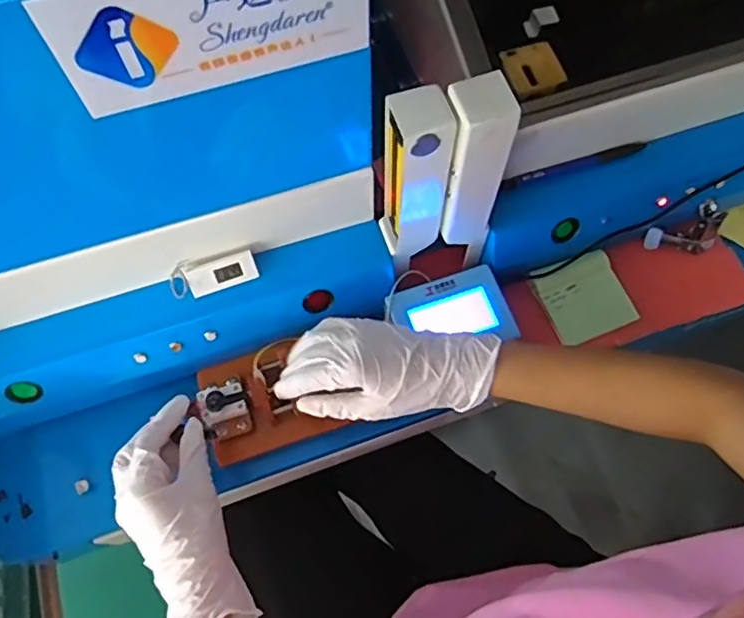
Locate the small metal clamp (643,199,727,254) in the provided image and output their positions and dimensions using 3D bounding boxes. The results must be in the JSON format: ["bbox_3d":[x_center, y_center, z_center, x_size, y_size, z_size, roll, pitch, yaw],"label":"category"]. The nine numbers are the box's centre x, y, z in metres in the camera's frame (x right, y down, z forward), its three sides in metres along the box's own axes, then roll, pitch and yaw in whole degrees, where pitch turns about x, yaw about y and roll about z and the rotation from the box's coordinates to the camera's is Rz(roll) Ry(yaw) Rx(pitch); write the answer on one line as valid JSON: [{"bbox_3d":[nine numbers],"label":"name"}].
[{"bbox_3d":[0.300,-0.072,0.578,0.065,0.033,0.035,-20,69,-8],"label":"small metal clamp"}]

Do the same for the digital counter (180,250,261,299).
[{"bbox_3d":[-0.125,-0.030,0.507,0.057,0.026,0.014,-21,27,-10],"label":"digital counter"}]

